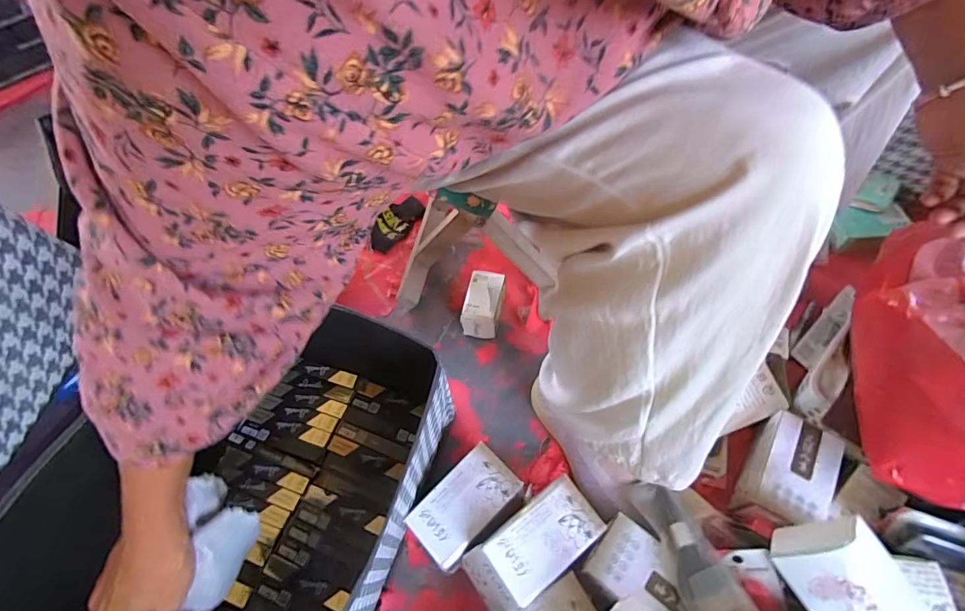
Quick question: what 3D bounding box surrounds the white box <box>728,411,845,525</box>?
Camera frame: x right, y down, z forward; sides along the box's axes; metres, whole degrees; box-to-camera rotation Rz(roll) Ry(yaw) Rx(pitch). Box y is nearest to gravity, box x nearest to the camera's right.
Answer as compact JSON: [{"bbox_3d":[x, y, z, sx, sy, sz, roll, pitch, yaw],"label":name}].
[{"bbox_3d":[0.342,0.194,0.512,0.081,0.073,0.124,25,58,23],"label":"white box"}]

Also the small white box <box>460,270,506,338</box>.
[{"bbox_3d":[0.004,-0.002,0.665,0.052,0.054,0.082,6,53,10],"label":"small white box"}]

